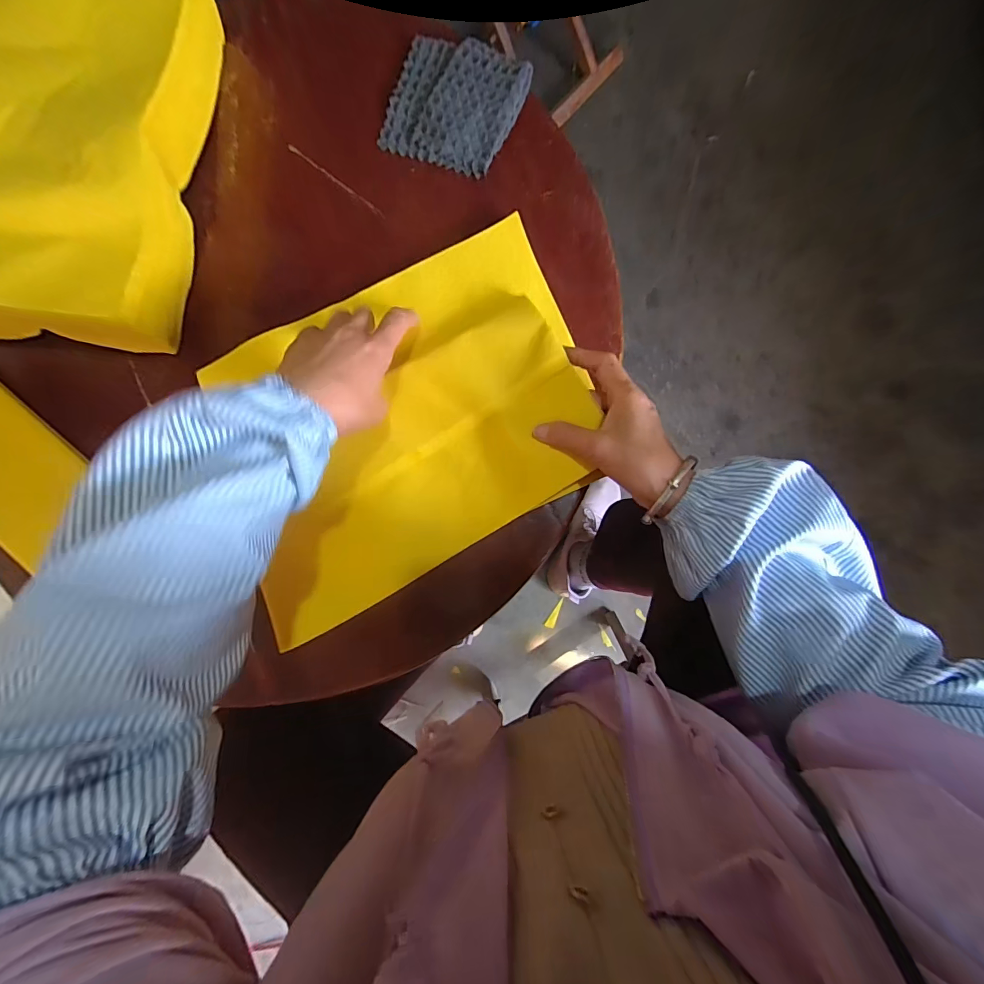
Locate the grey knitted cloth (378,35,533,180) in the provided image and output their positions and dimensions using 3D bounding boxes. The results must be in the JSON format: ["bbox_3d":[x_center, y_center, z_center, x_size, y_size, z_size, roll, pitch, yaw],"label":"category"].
[{"bbox_3d":[-0.038,-0.388,0.424,0.126,0.021,0.114,22,89,3],"label":"grey knitted cloth"}]

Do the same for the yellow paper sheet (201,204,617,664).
[{"bbox_3d":[-0.081,-0.063,0.392,0.348,0.039,0.278,-25,87,1],"label":"yellow paper sheet"}]

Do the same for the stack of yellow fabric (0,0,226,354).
[{"bbox_3d":[-0.424,-0.331,0.405,0.259,0.103,0.341,7,88,3],"label":"stack of yellow fabric"}]

